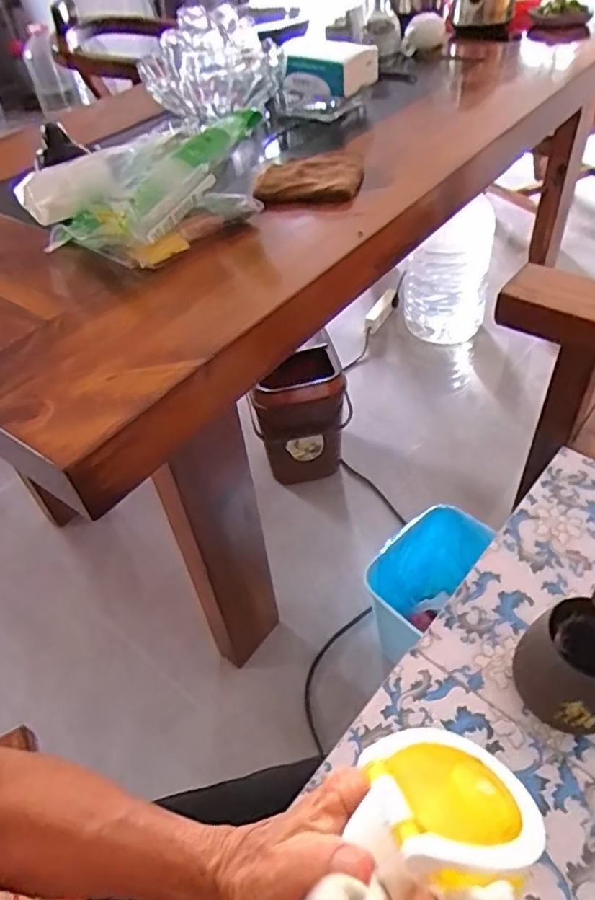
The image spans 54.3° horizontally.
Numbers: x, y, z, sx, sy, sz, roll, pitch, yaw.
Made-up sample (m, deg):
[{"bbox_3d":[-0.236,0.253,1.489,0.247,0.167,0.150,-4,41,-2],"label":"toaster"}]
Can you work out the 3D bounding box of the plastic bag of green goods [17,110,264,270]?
[{"bbox_3d":[-0.172,-0.303,0.664,0.246,0.091,0.153,-33,51,-23],"label":"plastic bag of green goods"}]

